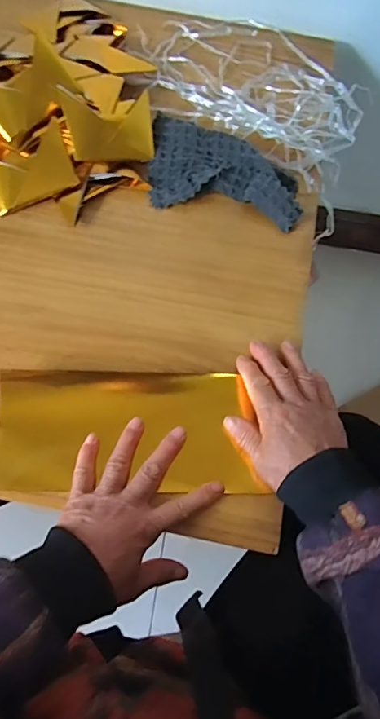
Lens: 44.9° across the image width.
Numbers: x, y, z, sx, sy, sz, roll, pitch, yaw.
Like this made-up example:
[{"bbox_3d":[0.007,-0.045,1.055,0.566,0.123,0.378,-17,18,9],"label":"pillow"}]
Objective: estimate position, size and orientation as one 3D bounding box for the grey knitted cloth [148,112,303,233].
[{"bbox_3d":[0.039,-0.218,0.525,0.176,0.025,0.116,10,68,2],"label":"grey knitted cloth"}]

